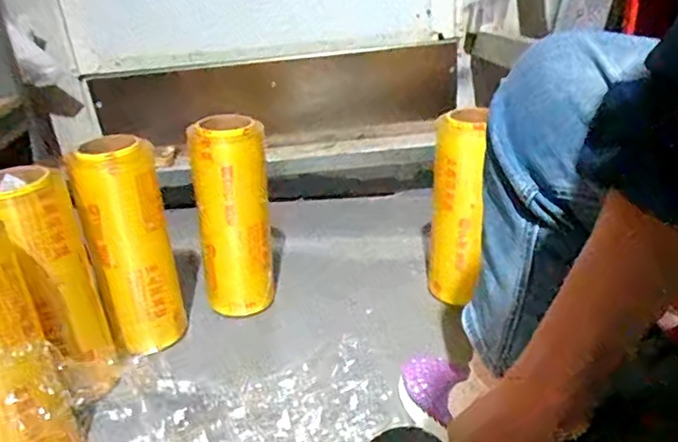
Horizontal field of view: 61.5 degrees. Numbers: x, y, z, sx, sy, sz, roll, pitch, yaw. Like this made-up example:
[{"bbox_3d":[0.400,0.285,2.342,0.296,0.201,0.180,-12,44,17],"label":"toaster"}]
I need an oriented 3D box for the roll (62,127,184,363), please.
[{"bbox_3d":[-0.292,0.039,0.811,0.081,0.305,0.104,-2,26,8],"label":"roll"}]

